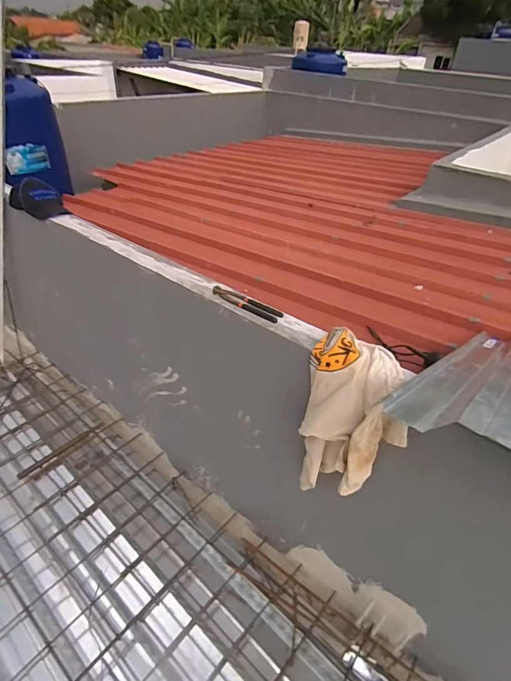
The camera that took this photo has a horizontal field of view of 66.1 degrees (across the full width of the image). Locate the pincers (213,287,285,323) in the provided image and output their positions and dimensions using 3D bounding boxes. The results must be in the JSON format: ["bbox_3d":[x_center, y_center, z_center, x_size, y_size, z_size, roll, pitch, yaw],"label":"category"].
[{"bbox_3d":[-0.026,-0.107,1.108,0.223,0.024,0.051,26,42,25],"label":"pincers"}]

